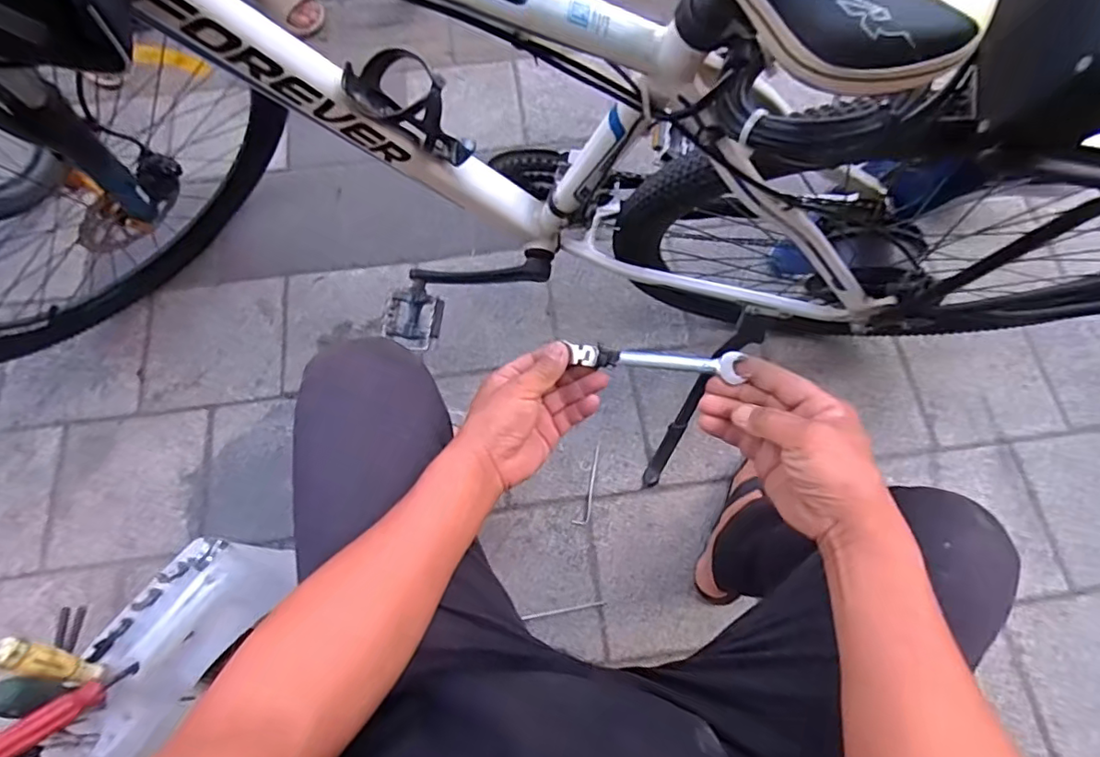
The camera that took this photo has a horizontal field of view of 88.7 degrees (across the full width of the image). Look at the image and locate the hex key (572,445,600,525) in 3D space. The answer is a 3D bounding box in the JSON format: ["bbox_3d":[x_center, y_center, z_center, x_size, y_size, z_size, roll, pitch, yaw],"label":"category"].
[{"bbox_3d":[0.067,0.183,0.965,0.025,0.006,0.139,14,72,7],"label":"hex key"}]

